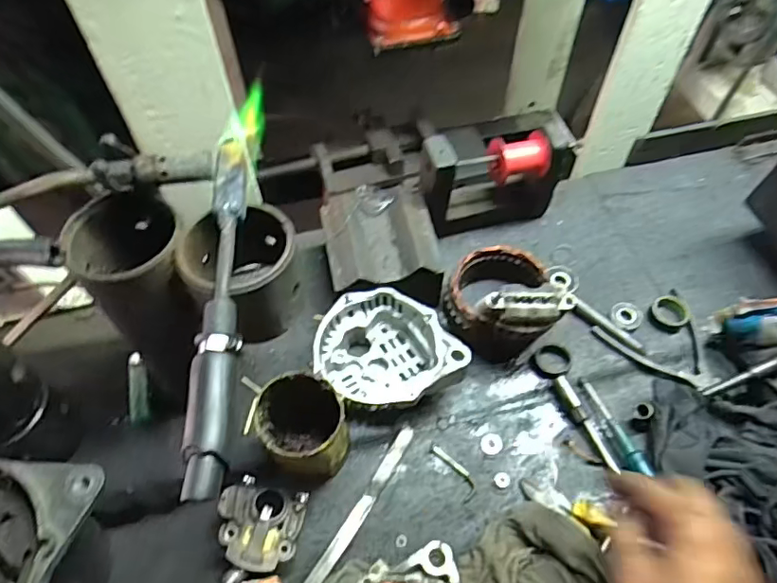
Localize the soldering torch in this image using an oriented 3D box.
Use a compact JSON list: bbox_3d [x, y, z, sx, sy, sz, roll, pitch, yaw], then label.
[{"bbox_3d":[-0.113,-0.003,0.371,0.026,0.023,0.272,-4,57,-2],"label":"soldering torch"}]

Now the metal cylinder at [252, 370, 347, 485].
[{"bbox_3d":[-0.075,0.129,0.494,0.071,0.115,0.070,0,57,1],"label":"metal cylinder"}]

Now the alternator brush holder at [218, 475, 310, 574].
[{"bbox_3d":[-0.118,0.215,0.495,0.073,0.033,0.072,10,57,8],"label":"alternator brush holder"}]

